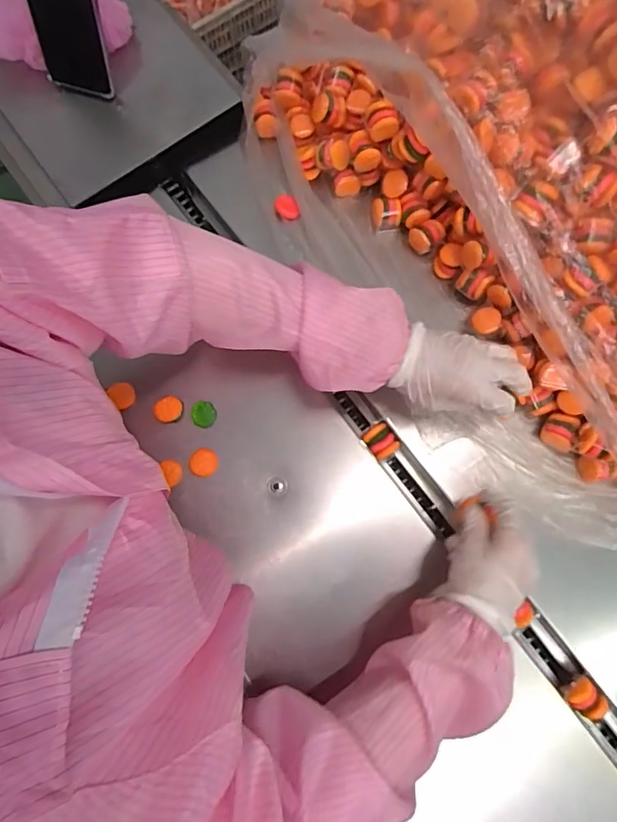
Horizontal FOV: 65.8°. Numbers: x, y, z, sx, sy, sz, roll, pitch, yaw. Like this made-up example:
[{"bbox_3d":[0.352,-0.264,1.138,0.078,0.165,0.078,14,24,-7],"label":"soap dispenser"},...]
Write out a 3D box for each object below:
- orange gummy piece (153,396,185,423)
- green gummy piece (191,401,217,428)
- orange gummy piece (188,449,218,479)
[{"bbox_3d":[-0.146,-0.001,0.498,0.029,0.015,0.026,-7,79,-2],"label":"orange gummy piece"},{"bbox_3d":[-0.110,0.004,0.504,0.025,0.010,0.027,0,79,0],"label":"green gummy piece"},{"bbox_3d":[-0.108,0.053,0.491,0.028,0.009,0.029,-4,79,-1],"label":"orange gummy piece"}]

